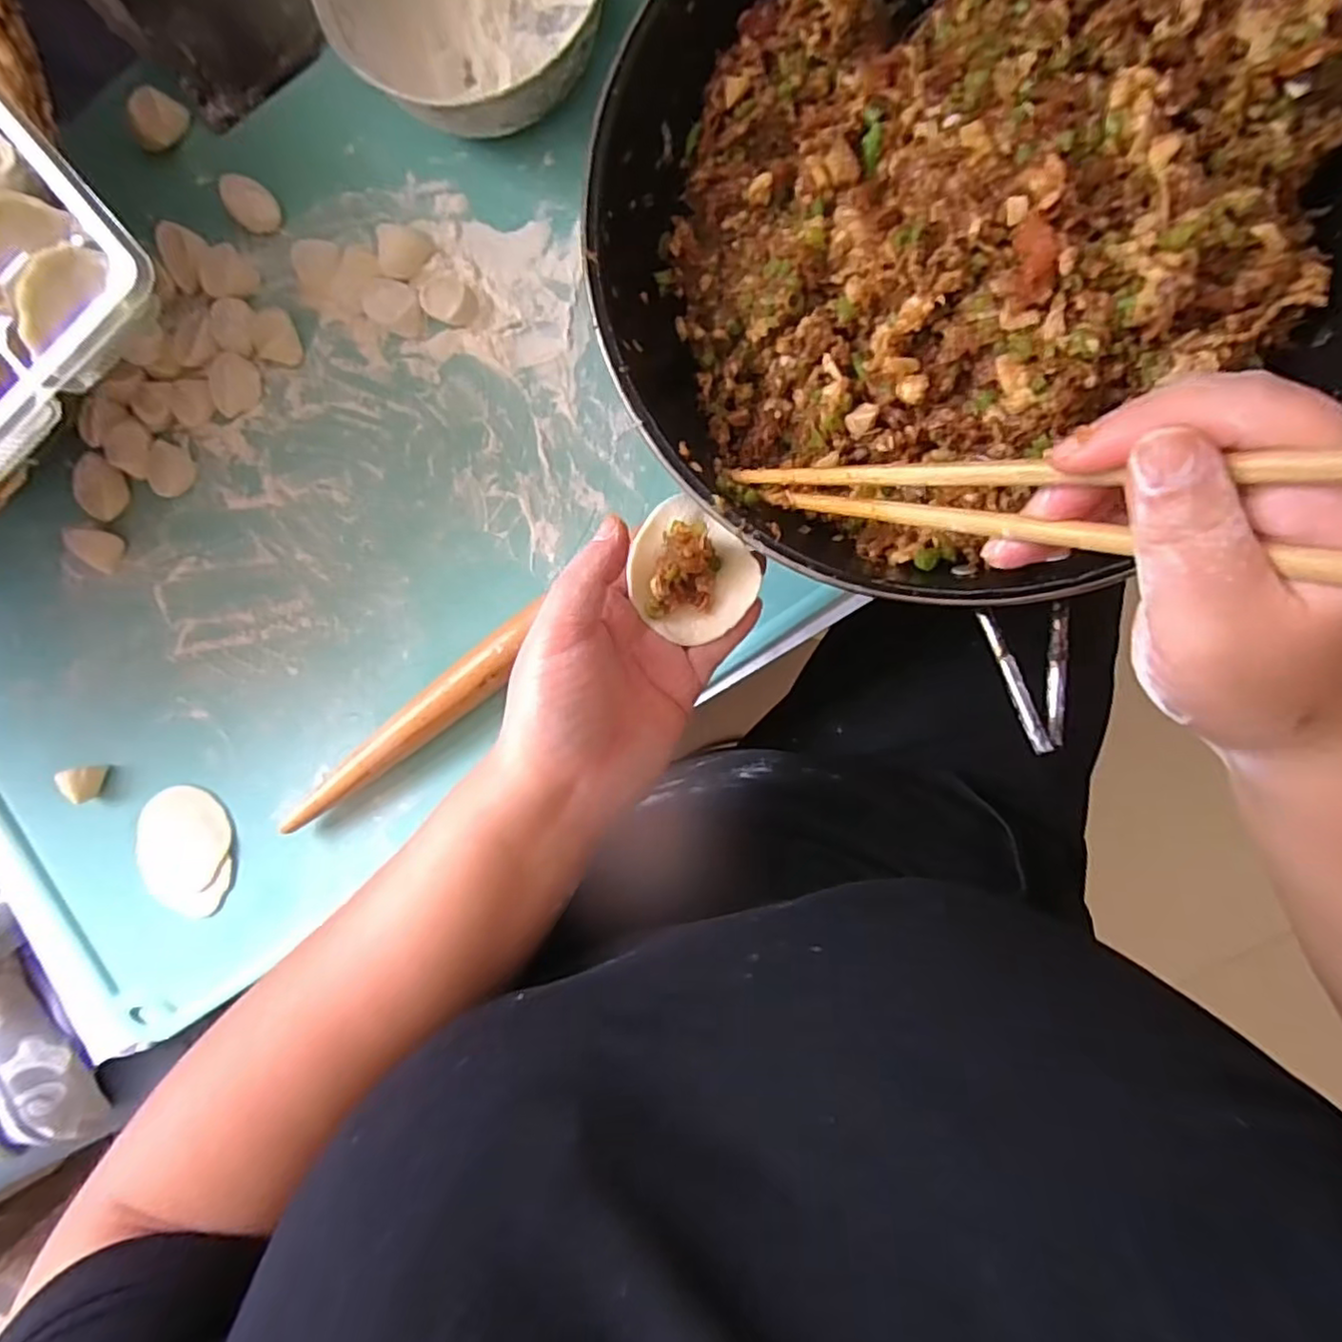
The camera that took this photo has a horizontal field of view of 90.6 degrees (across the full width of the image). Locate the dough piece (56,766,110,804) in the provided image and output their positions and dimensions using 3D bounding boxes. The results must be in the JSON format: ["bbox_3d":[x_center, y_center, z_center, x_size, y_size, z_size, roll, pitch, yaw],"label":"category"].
[{"bbox_3d":[-0.362,0.070,0.409,0.017,0.017,0.021,-10,92,7],"label":"dough piece"}]

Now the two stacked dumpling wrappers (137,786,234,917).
[{"bbox_3d":[-0.300,0.110,0.409,0.063,0.005,0.070,21,95,5],"label":"two stacked dumpling wrappers"}]

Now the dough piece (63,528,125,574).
[{"bbox_3d":[-0.348,-0.073,0.400,0.028,0.015,0.024,12,94,6],"label":"dough piece"}]

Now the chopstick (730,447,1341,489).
[{"bbox_3d":[0.107,-0.057,0.188,0.006,0.262,0.009,11,96,-37],"label":"chopstick"}]

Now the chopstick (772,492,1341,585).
[{"bbox_3d":[0.121,-0.038,0.188,0.247,0.006,0.008,26,98,50],"label":"chopstick"}]

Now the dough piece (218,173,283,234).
[{"bbox_3d":[-0.242,-0.268,0.382,0.030,0.015,0.024,42,97,3],"label":"dough piece"}]

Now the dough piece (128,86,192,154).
[{"bbox_3d":[-0.297,-0.318,0.384,0.023,0.018,0.030,31,96,4],"label":"dough piece"}]

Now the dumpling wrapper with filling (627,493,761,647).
[{"bbox_3d":[0.007,-0.042,0.287,0.058,0.023,0.051,41,97,3],"label":"dumpling wrapper with filling"}]

